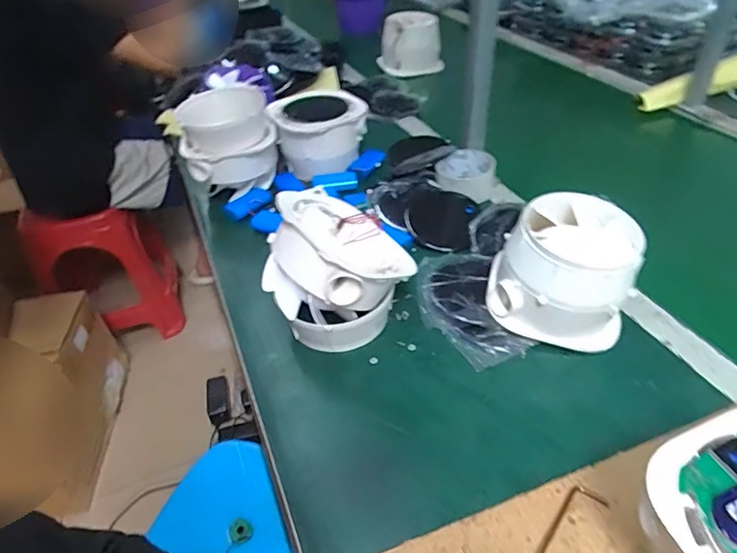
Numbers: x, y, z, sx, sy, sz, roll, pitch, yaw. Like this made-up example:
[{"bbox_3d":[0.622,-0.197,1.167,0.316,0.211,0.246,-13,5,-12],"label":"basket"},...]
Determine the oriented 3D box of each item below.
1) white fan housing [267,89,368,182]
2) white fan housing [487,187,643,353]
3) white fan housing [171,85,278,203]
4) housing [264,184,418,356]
[{"bbox_3d":[-0.076,-0.227,0.812,0.142,0.088,0.134,-13,40,-9],"label":"white fan housing"},{"bbox_3d":[0.199,-0.008,0.526,0.130,0.106,0.123,7,41,16],"label":"white fan housing"},{"bbox_3d":[-0.212,-0.210,0.776,0.135,0.117,0.155,-15,41,-10],"label":"white fan housing"},{"bbox_3d":[-0.023,-0.013,0.527,0.136,0.132,0.138,2,40,10],"label":"housing"}]

